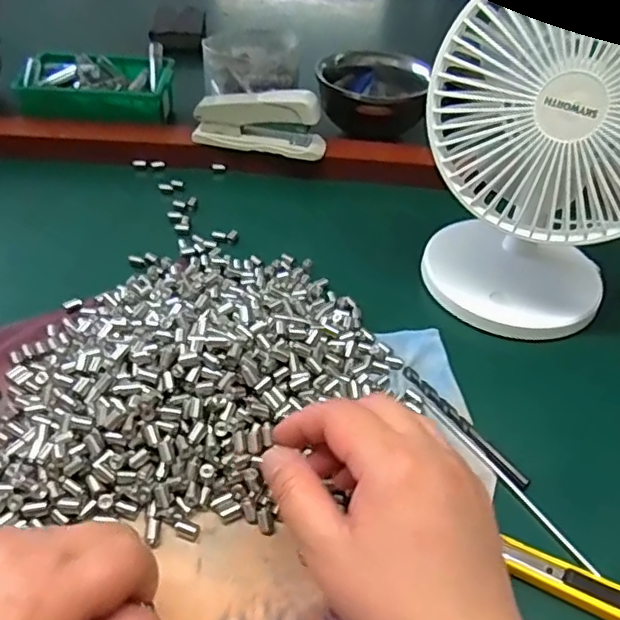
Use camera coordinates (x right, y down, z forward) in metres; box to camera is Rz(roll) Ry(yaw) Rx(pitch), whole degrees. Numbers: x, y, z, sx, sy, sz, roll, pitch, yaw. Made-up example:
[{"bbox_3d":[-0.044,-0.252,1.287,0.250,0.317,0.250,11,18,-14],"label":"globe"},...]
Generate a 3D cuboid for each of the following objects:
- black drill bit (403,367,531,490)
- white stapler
[{"bbox_3d":[0.094,0.069,0.373,0.008,0.009,0.103,-23,49,-28],"label":"black drill bit"},{"bbox_3d":[-0.048,-0.178,0.569,0.120,0.052,0.031,10,42,5],"label":"white stapler"}]

